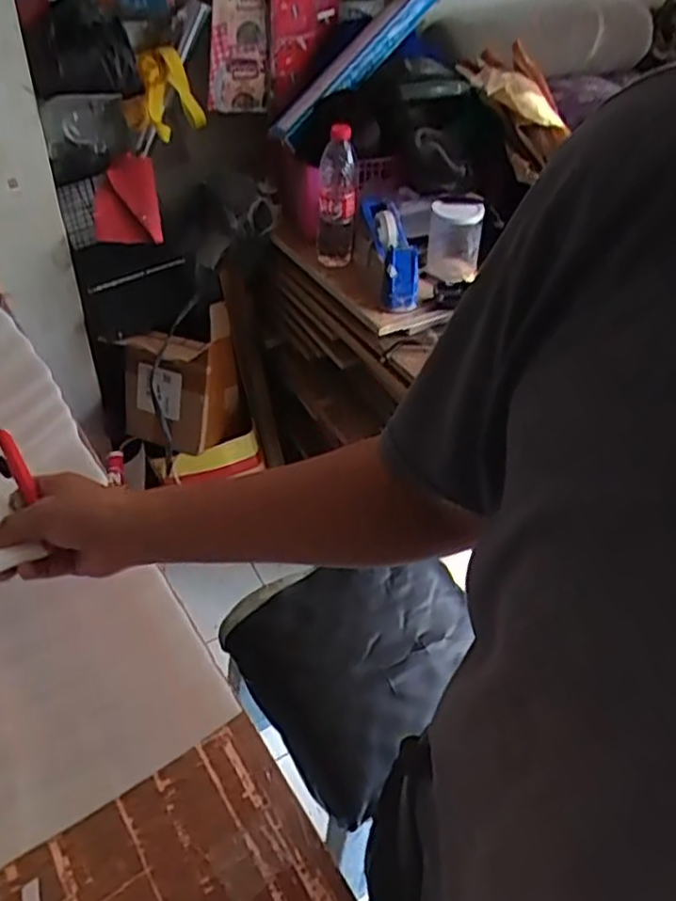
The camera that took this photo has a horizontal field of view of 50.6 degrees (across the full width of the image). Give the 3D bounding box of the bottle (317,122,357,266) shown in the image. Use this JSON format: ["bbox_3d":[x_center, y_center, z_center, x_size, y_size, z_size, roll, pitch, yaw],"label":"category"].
[{"bbox_3d":[-0.001,-0.413,1.162,0.059,0.229,0.056,3,48,-3],"label":"bottle"}]

